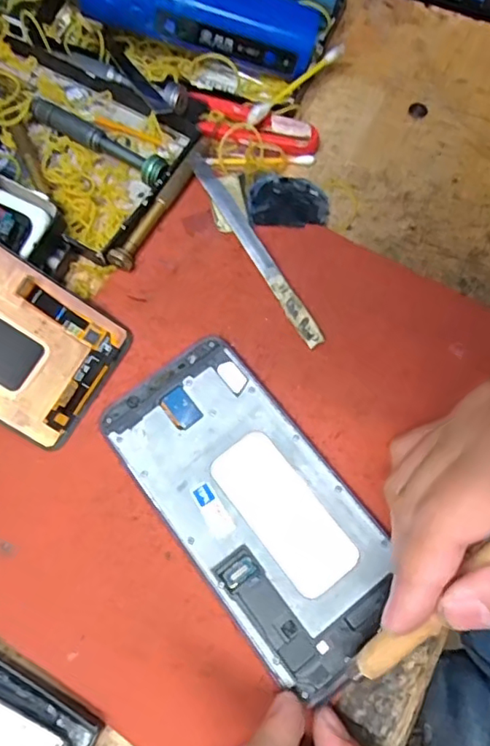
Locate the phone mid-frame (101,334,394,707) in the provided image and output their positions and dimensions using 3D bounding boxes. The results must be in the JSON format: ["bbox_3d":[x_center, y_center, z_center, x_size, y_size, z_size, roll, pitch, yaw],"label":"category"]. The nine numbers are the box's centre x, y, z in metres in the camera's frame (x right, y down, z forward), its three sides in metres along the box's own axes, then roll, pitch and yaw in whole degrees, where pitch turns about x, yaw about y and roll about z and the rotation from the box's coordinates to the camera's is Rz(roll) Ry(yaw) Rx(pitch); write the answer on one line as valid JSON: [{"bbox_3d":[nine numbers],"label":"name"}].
[{"bbox_3d":[0.003,0.057,0.257,0.075,0.005,0.152,-33,72,-10],"label":"phone mid-frame"}]

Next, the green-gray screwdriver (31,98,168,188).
[{"bbox_3d":[-0.080,-0.131,0.325,0.093,0.011,0.017,33,74,11],"label":"green-gray screwdriver"}]

